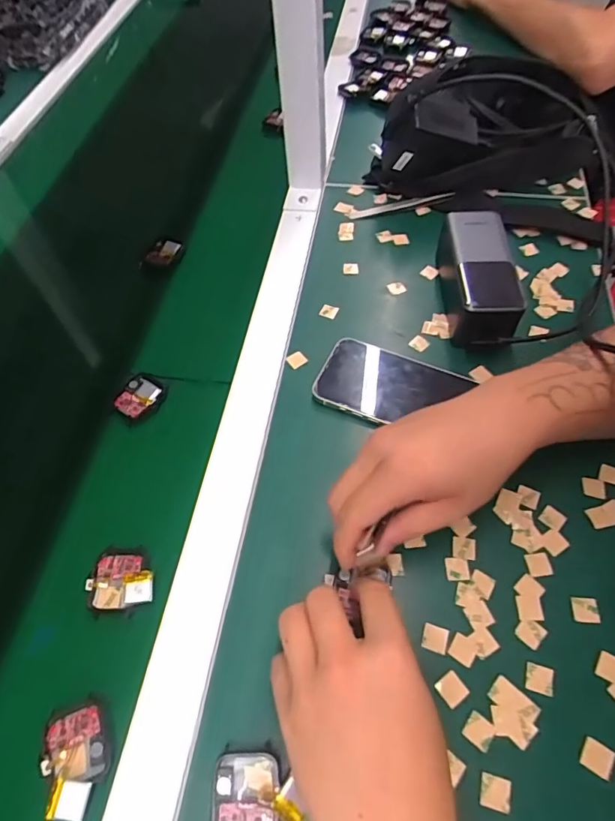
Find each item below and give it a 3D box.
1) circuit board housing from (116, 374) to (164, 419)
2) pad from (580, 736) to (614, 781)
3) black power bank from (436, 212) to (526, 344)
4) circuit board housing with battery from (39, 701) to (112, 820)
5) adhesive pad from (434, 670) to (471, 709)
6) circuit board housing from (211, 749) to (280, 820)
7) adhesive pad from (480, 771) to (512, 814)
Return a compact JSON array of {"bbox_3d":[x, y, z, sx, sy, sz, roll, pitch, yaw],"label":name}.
[{"bbox_3d":[-0.146,-0.013,0.430,0.038,0.005,0.041,22,61,16],"label":"circuit board housing"},{"bbox_3d":[0.167,0.199,0.281,0.016,0.004,0.016,28,63,19],"label":"pad"},{"bbox_3d":[0.158,-0.121,0.457,0.054,0.057,0.137,0,58,3],"label":"black power bank"},{"bbox_3d":[-0.135,0.203,0.286,0.035,0.014,0.055,-24,60,-11],"label":"circuit board housing with battery"},{"bbox_3d":[0.089,0.171,0.302,0.017,0.004,0.016,-31,61,-16],"label":"adhesive pad"},{"bbox_3d":[-0.034,0.214,0.272,0.036,0.010,0.042,-1,58,2],"label":"circuit board housing"},{"bbox_3d":[0.105,0.213,0.274,0.016,0.004,0.016,13,59,11],"label":"adhesive pad"}]

